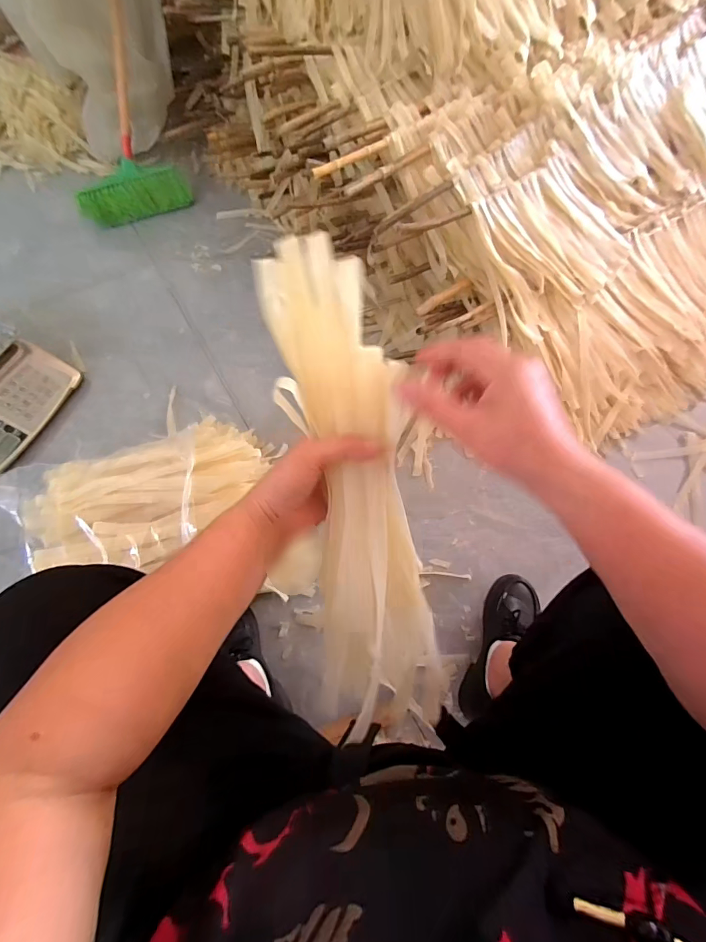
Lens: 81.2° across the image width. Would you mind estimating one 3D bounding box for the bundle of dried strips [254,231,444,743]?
[{"bbox_3d":[0.001,0.007,0.339,0.096,0.036,0.381,-10,91,-5],"label":"bundle of dried strips"}]

